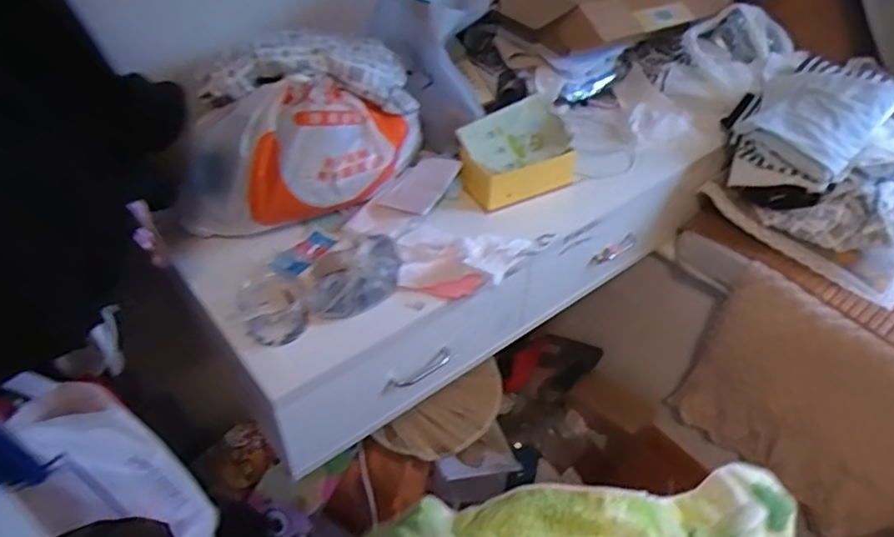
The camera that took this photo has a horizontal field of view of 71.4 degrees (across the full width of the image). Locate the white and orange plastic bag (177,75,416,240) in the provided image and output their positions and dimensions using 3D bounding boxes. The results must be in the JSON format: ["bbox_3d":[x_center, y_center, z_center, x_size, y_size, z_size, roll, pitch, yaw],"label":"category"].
[{"bbox_3d":[-0.216,-0.146,0.906,0.336,0.219,0.125,-12,44,-15],"label":"white and orange plastic bag"}]

